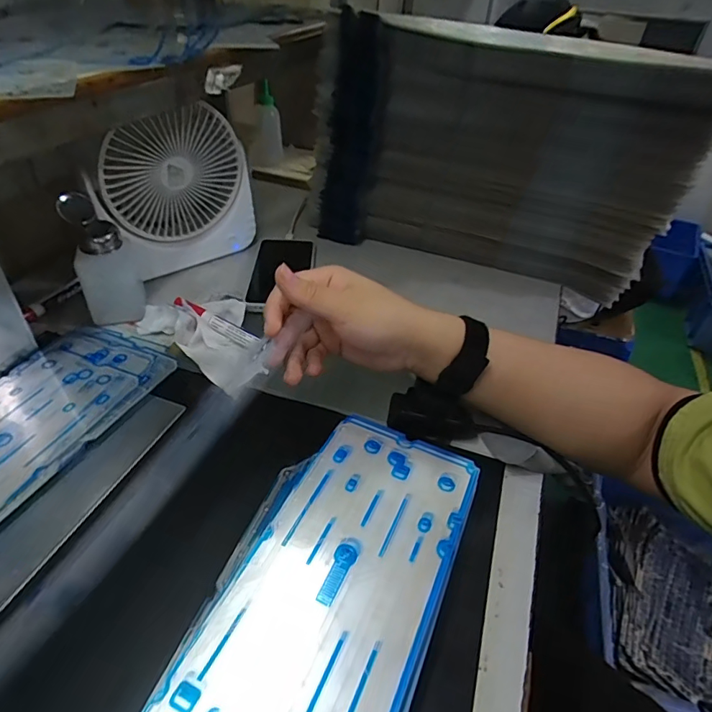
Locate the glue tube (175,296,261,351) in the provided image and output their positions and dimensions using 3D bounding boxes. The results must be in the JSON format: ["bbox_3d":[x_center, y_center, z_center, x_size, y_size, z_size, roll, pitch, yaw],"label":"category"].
[{"bbox_3d":[-0.146,-0.038,0.490,0.107,0.011,0.018,29,45,15],"label":"glue tube"}]

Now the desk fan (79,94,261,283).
[{"bbox_3d":[-0.203,-0.186,0.546,0.182,0.176,0.064,-20,45,-25],"label":"desk fan"}]

